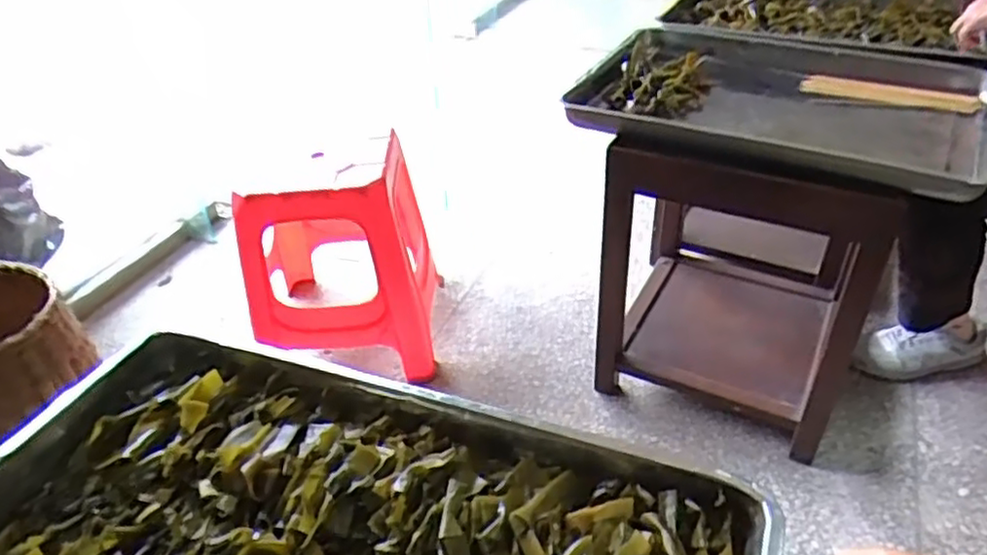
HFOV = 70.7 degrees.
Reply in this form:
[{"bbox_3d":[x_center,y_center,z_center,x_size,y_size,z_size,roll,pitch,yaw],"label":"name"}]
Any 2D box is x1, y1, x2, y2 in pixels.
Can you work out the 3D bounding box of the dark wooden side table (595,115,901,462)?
[{"bbox_3d":[0.432,-0.062,1.203,0.395,0.491,0.443,16,42,23],"label":"dark wooden side table"}]

